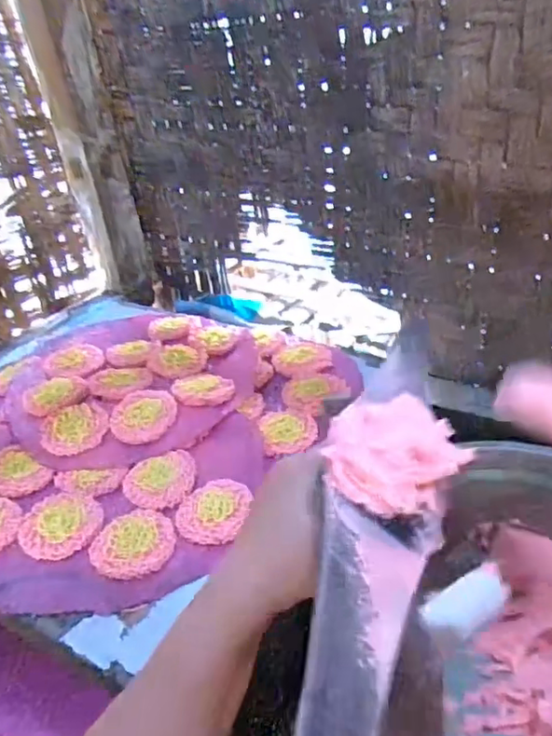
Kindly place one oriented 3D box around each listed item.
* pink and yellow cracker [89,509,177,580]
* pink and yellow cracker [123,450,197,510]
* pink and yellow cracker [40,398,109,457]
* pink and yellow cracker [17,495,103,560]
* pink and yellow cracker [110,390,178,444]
[{"bbox_3d":[-0.140,0.164,0.559,0.076,0.006,0.083,-5,32,3],"label":"pink and yellow cracker"},{"bbox_3d":[-0.125,0.121,0.628,0.077,0.016,0.073,-5,32,3],"label":"pink and yellow cracker"},{"bbox_3d":[-0.240,0.072,0.696,0.076,0.015,0.076,-20,34,-20],"label":"pink and yellow cracker"},{"bbox_3d":[-0.219,0.156,0.585,0.087,0.006,0.078,10,36,26],"label":"pink and yellow cracker"},{"bbox_3d":[-0.161,0.057,0.703,0.078,0.006,0.082,-4,47,4],"label":"pink and yellow cracker"}]

